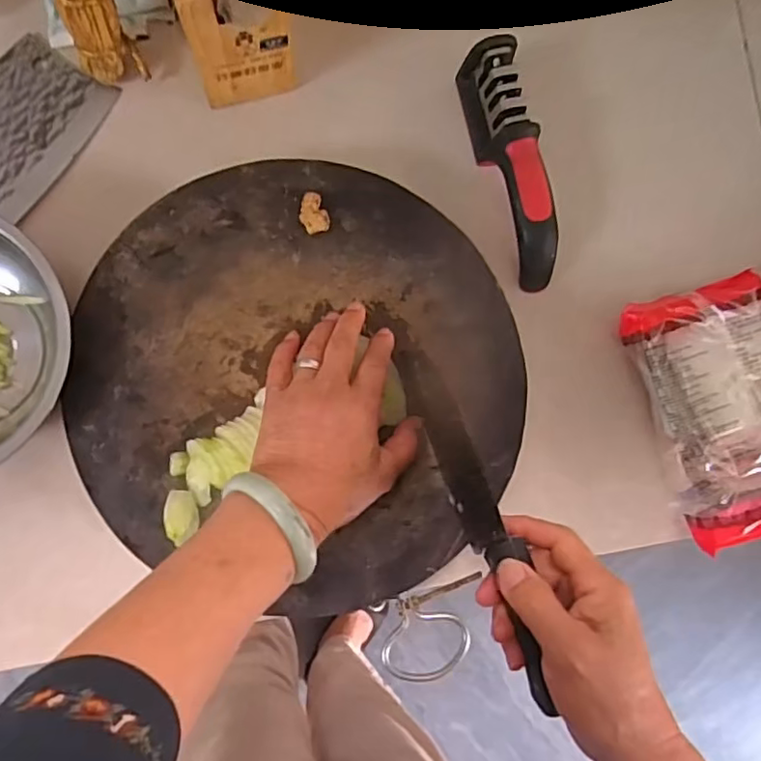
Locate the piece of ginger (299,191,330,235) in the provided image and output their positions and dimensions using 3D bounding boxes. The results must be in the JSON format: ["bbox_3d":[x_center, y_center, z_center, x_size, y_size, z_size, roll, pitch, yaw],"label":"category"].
[{"bbox_3d":[-0.050,-0.126,0.456,0.021,0.011,0.030,-15,87,-7],"label":"piece of ginger"}]

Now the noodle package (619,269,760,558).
[{"bbox_3d":[0.285,0.021,0.497,0.133,0.053,0.195,-17,88,-7],"label":"noodle package"}]

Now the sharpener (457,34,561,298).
[{"bbox_3d":[0.108,-0.173,0.493,0.038,0.052,0.191,-14,87,-7],"label":"sharpener"}]

